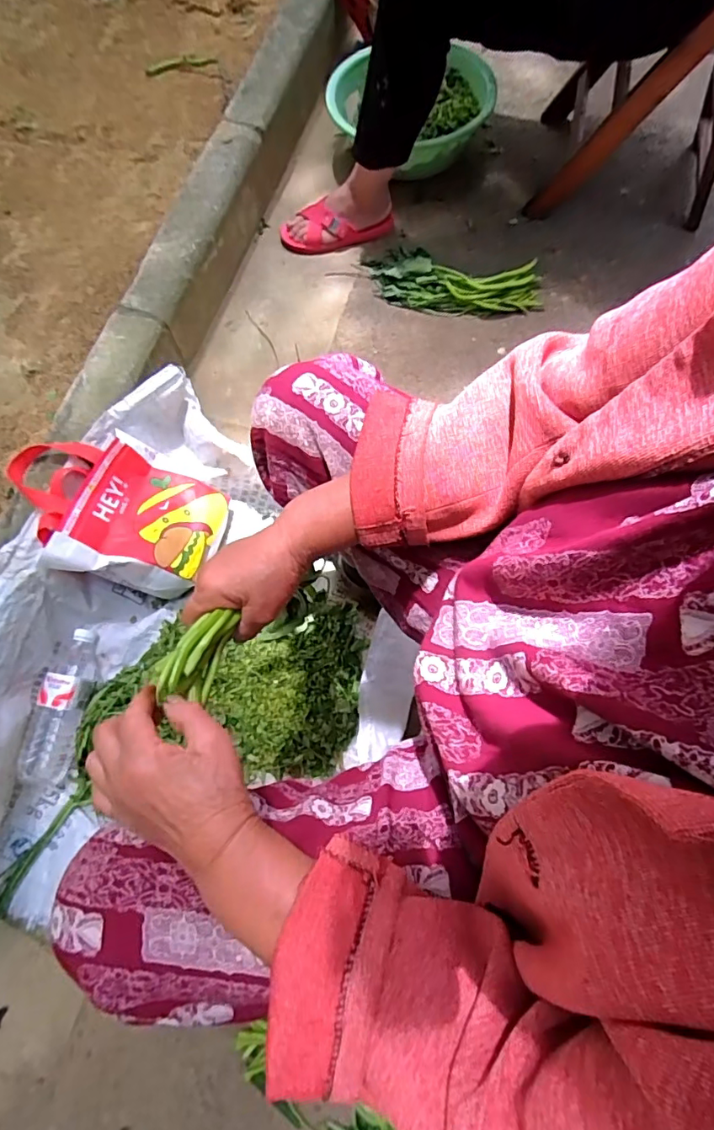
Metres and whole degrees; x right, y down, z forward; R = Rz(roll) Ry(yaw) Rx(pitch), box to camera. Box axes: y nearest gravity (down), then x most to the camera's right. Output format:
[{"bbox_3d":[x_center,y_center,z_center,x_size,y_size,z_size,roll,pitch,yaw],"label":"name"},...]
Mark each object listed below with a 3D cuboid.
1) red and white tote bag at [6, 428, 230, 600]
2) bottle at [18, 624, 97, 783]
[{"bbox_3d":[-0.366,-0.080,0.795,0.316,0.094,0.215,12,57,-20],"label":"red and white tote bag"},{"bbox_3d":[-0.439,0.204,0.765,0.073,0.051,0.222,11,70,8],"label":"bottle"}]

